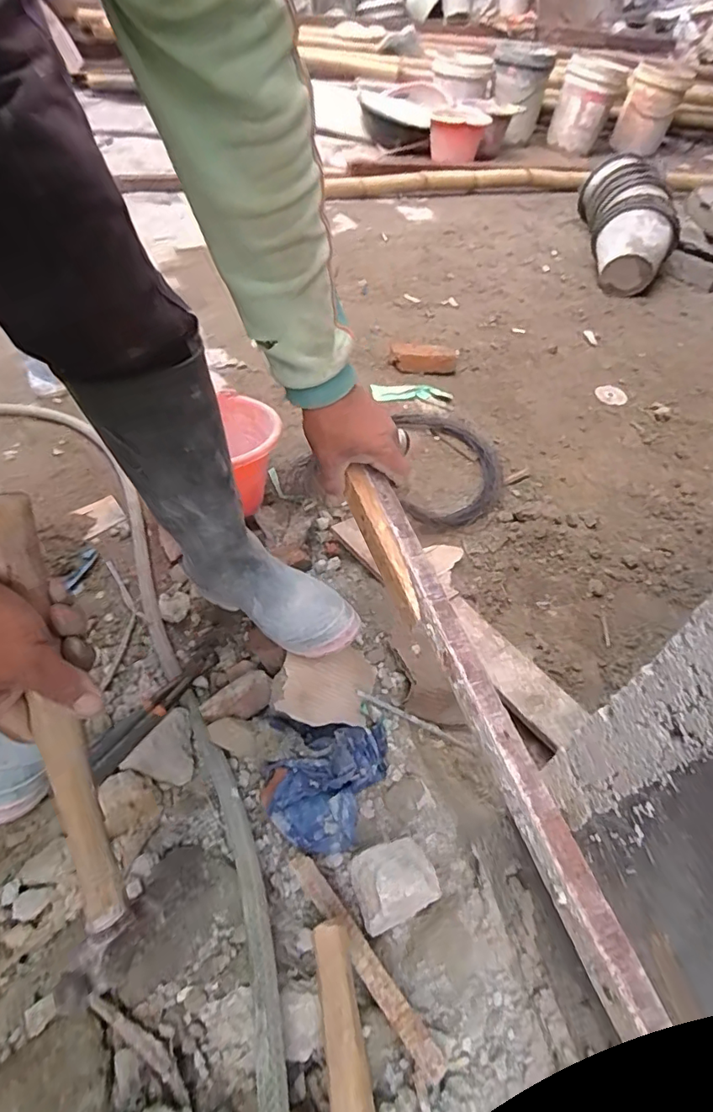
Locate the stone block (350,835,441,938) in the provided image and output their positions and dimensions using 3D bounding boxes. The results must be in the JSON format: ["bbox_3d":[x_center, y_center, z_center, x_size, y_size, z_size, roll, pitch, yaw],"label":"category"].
[{"bbox_3d":[0.035,0.295,0.480,0.073,0.044,0.061,-16,53,-16],"label":"stone block"}]

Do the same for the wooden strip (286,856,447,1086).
[{"bbox_3d":[0.002,0.335,0.445,0.020,0.007,0.189,-28,47,-28],"label":"wooden strip"}]

